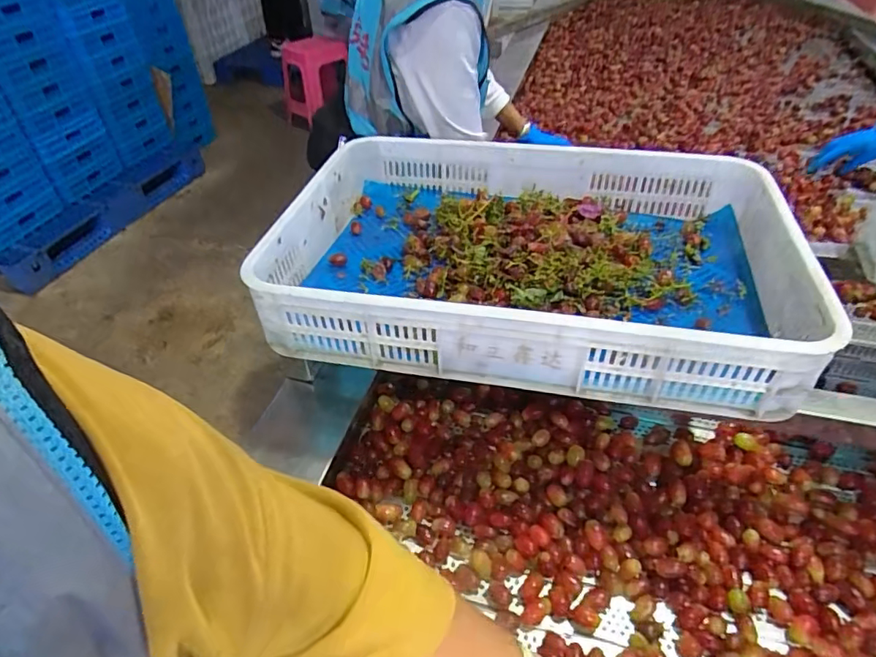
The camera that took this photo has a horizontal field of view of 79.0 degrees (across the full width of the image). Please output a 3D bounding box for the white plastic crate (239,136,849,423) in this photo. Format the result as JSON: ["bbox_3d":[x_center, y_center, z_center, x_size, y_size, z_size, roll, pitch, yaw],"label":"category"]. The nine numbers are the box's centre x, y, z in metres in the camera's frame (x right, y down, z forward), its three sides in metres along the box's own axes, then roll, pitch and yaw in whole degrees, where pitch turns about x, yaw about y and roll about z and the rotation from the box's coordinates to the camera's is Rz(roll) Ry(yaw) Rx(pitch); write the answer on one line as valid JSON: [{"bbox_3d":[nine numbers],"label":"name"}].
[{"bbox_3d":[0.118,-0.107,0.680,0.588,0.104,0.391,8,41,8],"label":"white plastic crate"}]

